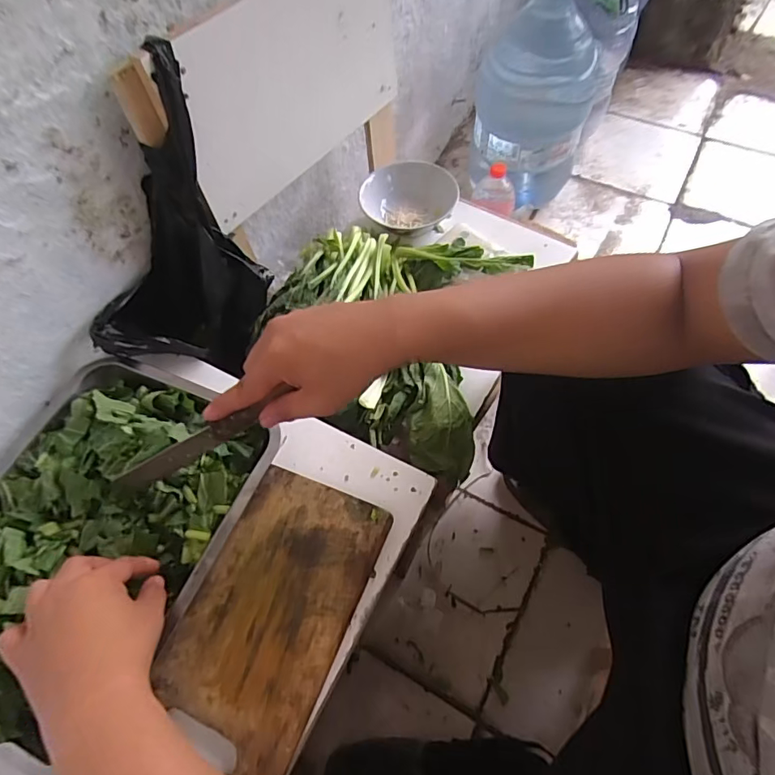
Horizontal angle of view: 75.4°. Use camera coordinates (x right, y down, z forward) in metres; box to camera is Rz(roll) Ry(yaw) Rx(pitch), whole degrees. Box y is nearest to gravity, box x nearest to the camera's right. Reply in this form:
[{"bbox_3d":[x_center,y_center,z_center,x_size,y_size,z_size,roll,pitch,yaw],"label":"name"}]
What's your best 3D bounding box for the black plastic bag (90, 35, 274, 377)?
[{"bbox_3d":[-0.247,-0.146,0.566,0.128,0.331,0.223,17,62,14],"label":"black plastic bag"}]

